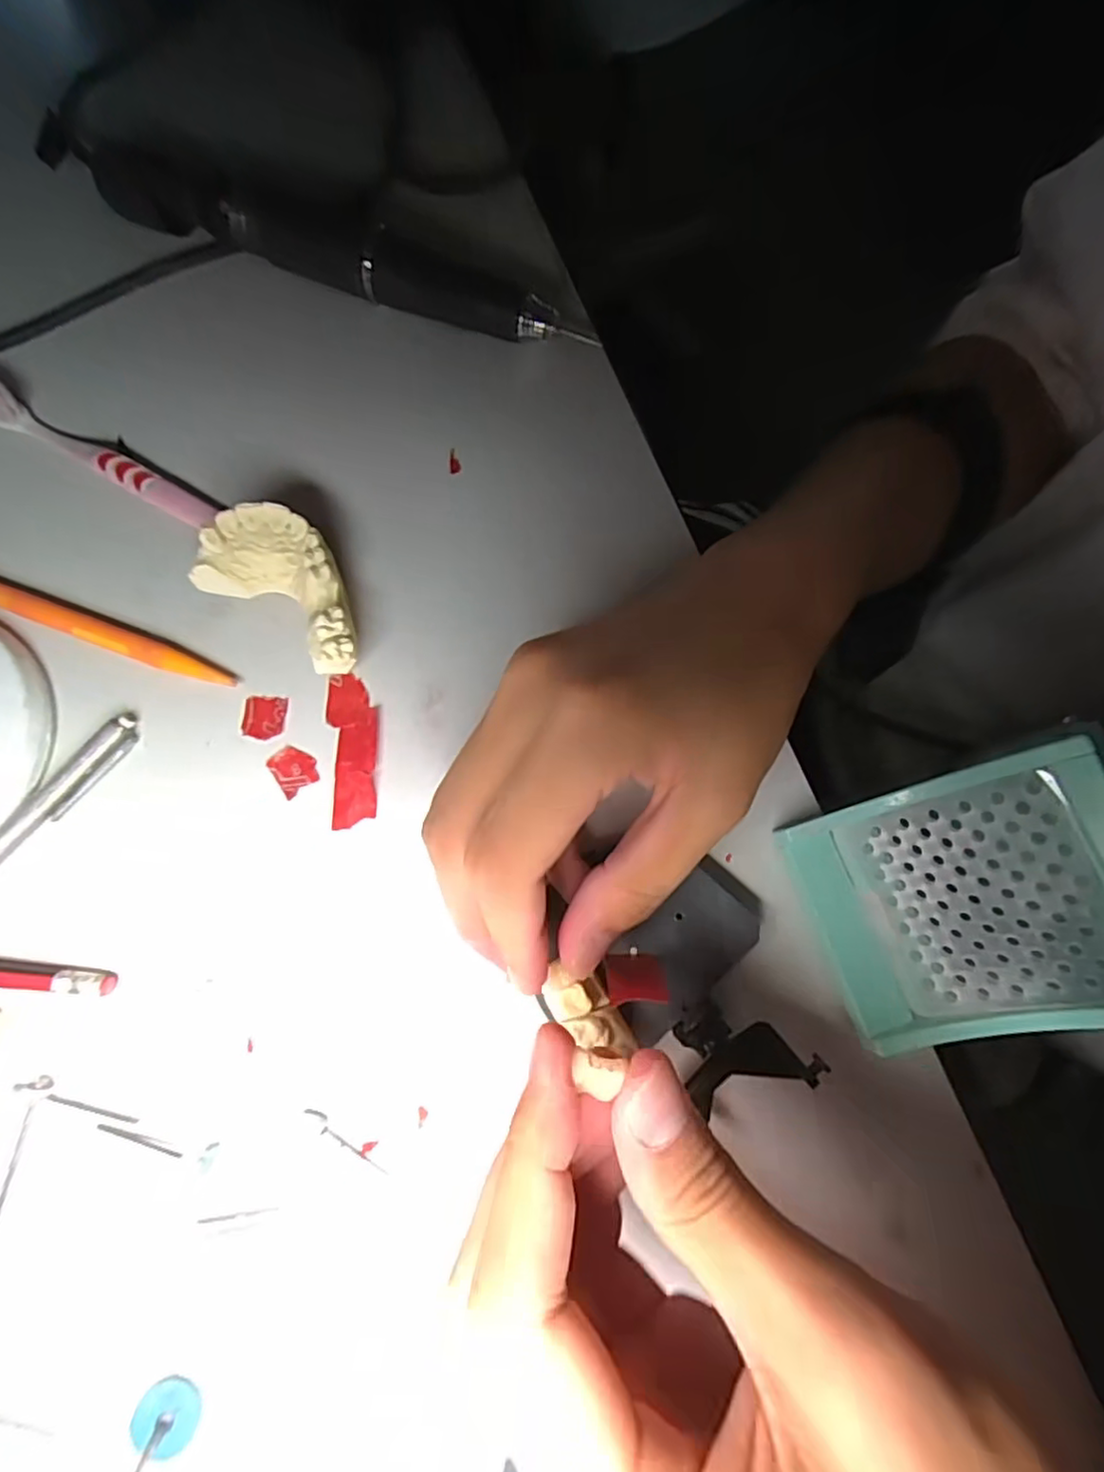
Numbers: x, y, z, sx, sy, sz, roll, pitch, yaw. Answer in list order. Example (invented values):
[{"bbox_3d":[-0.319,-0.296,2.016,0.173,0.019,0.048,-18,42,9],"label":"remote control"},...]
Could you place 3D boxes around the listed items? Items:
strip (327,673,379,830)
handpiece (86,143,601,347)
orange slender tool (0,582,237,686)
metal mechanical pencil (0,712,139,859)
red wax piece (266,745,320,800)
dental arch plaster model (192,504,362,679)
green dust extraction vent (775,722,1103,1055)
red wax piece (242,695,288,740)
[{"bbox_3d":[-0.072,0.004,0.230,0.018,0.004,0.056,-7,77,5],"label":"strip"},{"bbox_3d":[-0.087,-0.194,0.255,0.207,0.023,0.023,20,79,3],"label":"handpiece"},{"bbox_3d":[-0.181,-0.043,0.236,0.134,0.006,0.011,20,79,3],"label":"orange slender tool"},{"bbox_3d":[-0.194,0.045,0.215,0.011,0.010,0.135,40,81,7],"label":"metal mechanical pencil"},{"bbox_3d":[-0.094,0.011,0.227,0.015,0.004,0.018,-38,81,-8],"label":"red wax piece"},{"bbox_3d":[-0.088,-0.051,0.227,0.065,0.029,0.038,35,80,6],"label":"dental arch plaster model"},{"bbox_3d":[0.123,0.050,0.187,0.013,0.093,0.075,-10,74,-47],"label":"green dust extraction vent"},{"bbox_3d":[-0.105,-0.007,0.231,0.014,0.004,0.016,1,78,-1],"label":"red wax piece"}]

